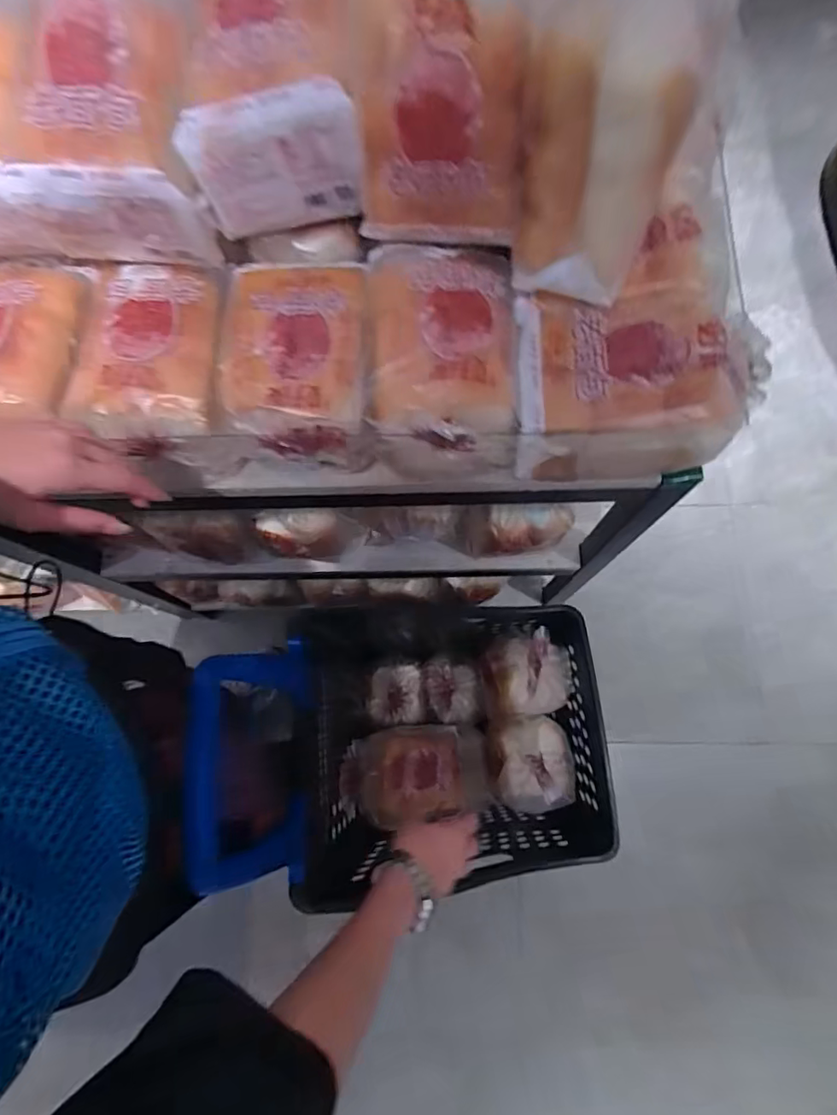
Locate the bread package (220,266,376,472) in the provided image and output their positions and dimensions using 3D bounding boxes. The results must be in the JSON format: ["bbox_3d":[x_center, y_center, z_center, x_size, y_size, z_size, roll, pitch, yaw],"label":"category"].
[{"bbox_3d":[-0.112,-0.184,0.540,0.130,0.095,0.182,-3,75,2],"label":"bread package"}]

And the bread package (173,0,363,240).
[{"bbox_3d":[-0.125,-0.397,0.469,0.138,0.122,0.155,-5,75,1],"label":"bread package"}]

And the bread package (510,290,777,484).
[{"bbox_3d":[0.196,-0.163,0.515,0.205,0.112,0.138,1,75,3],"label":"bread package"}]

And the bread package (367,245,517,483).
[{"bbox_3d":[0.023,-0.190,0.527,0.129,0.116,0.192,-1,75,2],"label":"bread package"}]

